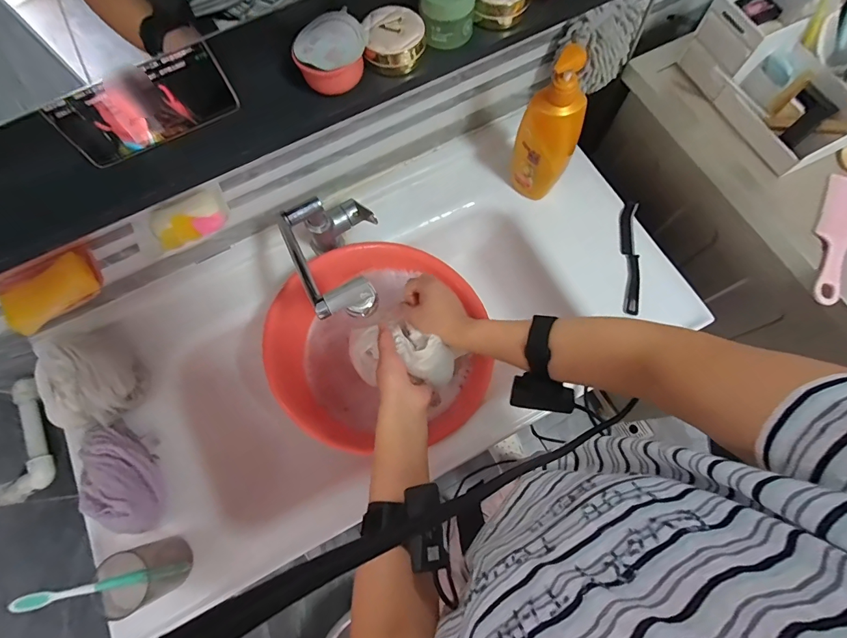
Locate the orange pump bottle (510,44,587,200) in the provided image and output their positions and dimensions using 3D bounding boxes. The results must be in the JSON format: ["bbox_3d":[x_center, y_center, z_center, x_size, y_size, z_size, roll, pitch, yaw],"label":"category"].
[{"bbox_3d":[0.190,-0.276,0.626,0.088,0.287,0.050,21,74,8],"label":"orange pump bottle"}]

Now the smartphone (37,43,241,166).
[{"bbox_3d":[-0.286,-0.220,0.418,0.167,0.073,0.009,-28,59,-4],"label":"smartphone"}]

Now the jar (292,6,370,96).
[{"bbox_3d":[-0.100,-0.295,0.446,0.075,0.047,0.079,-1,72,2],"label":"jar"}]

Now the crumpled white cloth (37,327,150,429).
[{"bbox_3d":[-0.526,0.097,0.627,0.133,0.075,0.130,-25,73,-6],"label":"crumpled white cloth"}]

